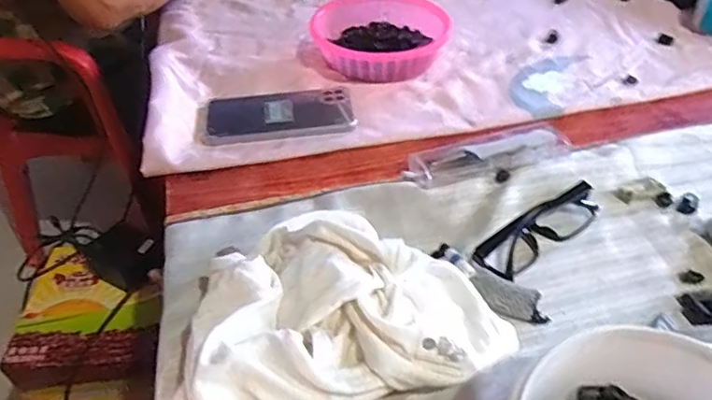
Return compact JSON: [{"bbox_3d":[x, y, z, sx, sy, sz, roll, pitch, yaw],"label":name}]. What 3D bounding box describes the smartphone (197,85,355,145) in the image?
[{"bbox_3d":[-0.089,-0.095,0.627,0.169,0.011,0.086,-7,44,-7],"label":"smartphone"}]

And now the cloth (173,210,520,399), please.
[{"bbox_3d":[-0.019,0.076,0.410,0.230,0.059,0.170,-12,45,-12],"label":"cloth"}]

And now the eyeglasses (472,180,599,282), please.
[{"bbox_3d":[0.162,0.026,0.481,0.137,0.026,0.035,-28,50,-26],"label":"eyeglasses"}]

